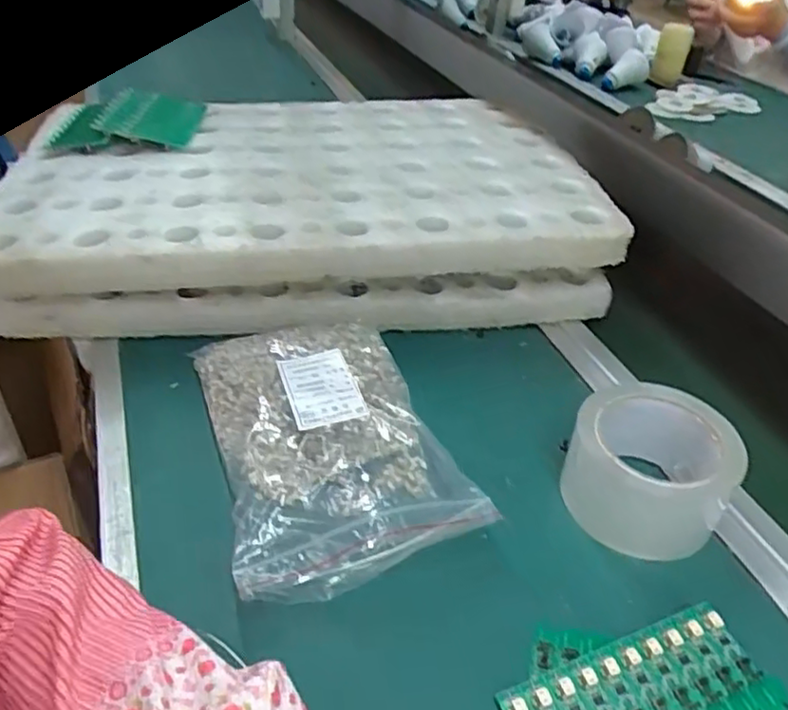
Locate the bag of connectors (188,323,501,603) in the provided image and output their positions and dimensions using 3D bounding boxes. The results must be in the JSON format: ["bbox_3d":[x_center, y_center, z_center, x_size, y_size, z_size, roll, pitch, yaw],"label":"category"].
[{"bbox_3d":[-0.049,0.057,0.477,0.151,0.046,0.227,-10,40,-18],"label":"bag of connectors"}]

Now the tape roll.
[{"bbox_3d":[0.166,0.079,0.442,0.098,0.070,0.099,3,38,-2],"label":"tape roll"}]

